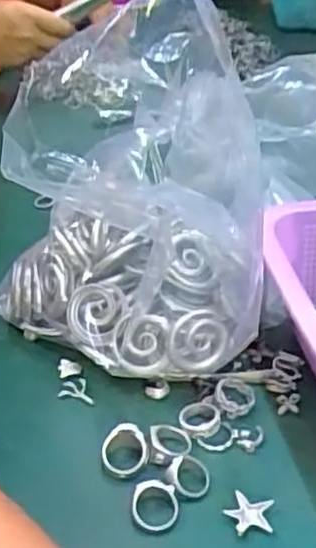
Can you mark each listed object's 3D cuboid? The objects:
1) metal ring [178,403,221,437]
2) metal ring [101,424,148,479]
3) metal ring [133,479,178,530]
[{"bbox_3d":[0.024,0.083,0.401,0.023,0.005,0.023,-2,33,1],"label":"metal ring"},{"bbox_3d":[-0.017,0.094,0.372,0.026,0.006,0.024,-38,83,-13],"label":"metal ring"},{"bbox_3d":[-0.001,0.115,0.351,0.023,0.004,0.025,3,53,-4],"label":"metal ring"}]

